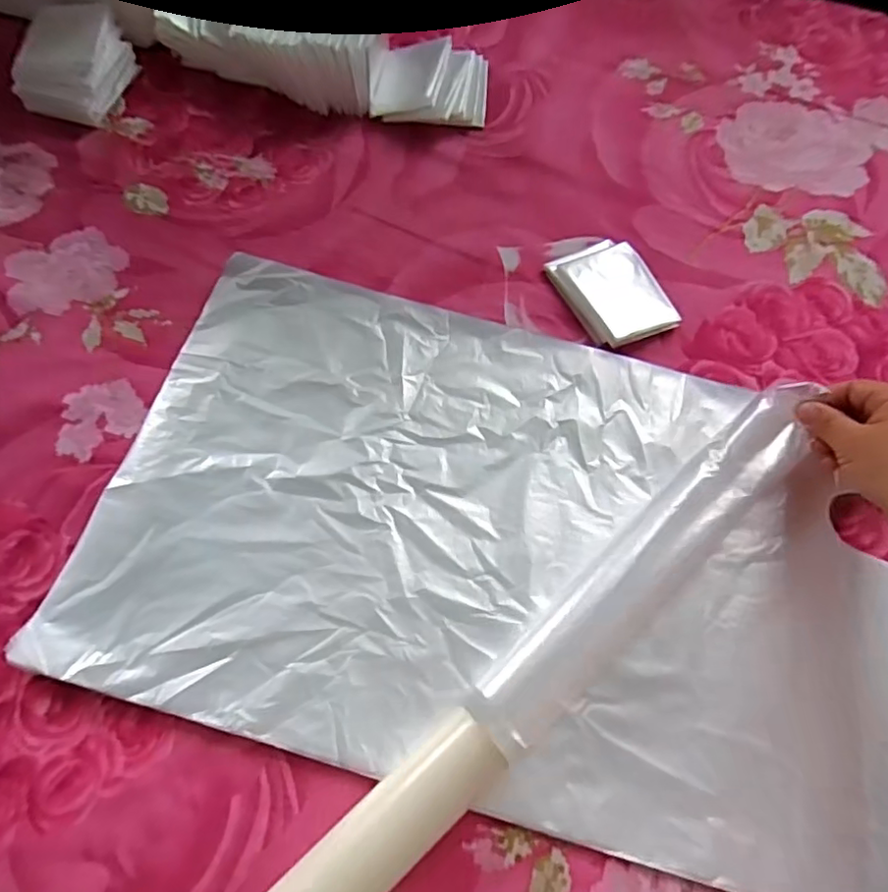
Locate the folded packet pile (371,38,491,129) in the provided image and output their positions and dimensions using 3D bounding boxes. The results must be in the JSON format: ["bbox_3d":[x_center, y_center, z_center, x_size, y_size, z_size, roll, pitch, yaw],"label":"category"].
[{"bbox_3d":[-0.009,-0.332,0.540,0.099,0.034,0.088,11,66,1],"label":"folded packet pile"}]

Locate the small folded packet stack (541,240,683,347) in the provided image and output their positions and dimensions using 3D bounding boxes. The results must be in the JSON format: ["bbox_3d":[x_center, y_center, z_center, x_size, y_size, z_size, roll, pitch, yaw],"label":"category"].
[{"bbox_3d":[0.132,-0.122,0.464,0.070,0.014,0.093,-23,70,-13],"label":"small folded packet stack"}]

